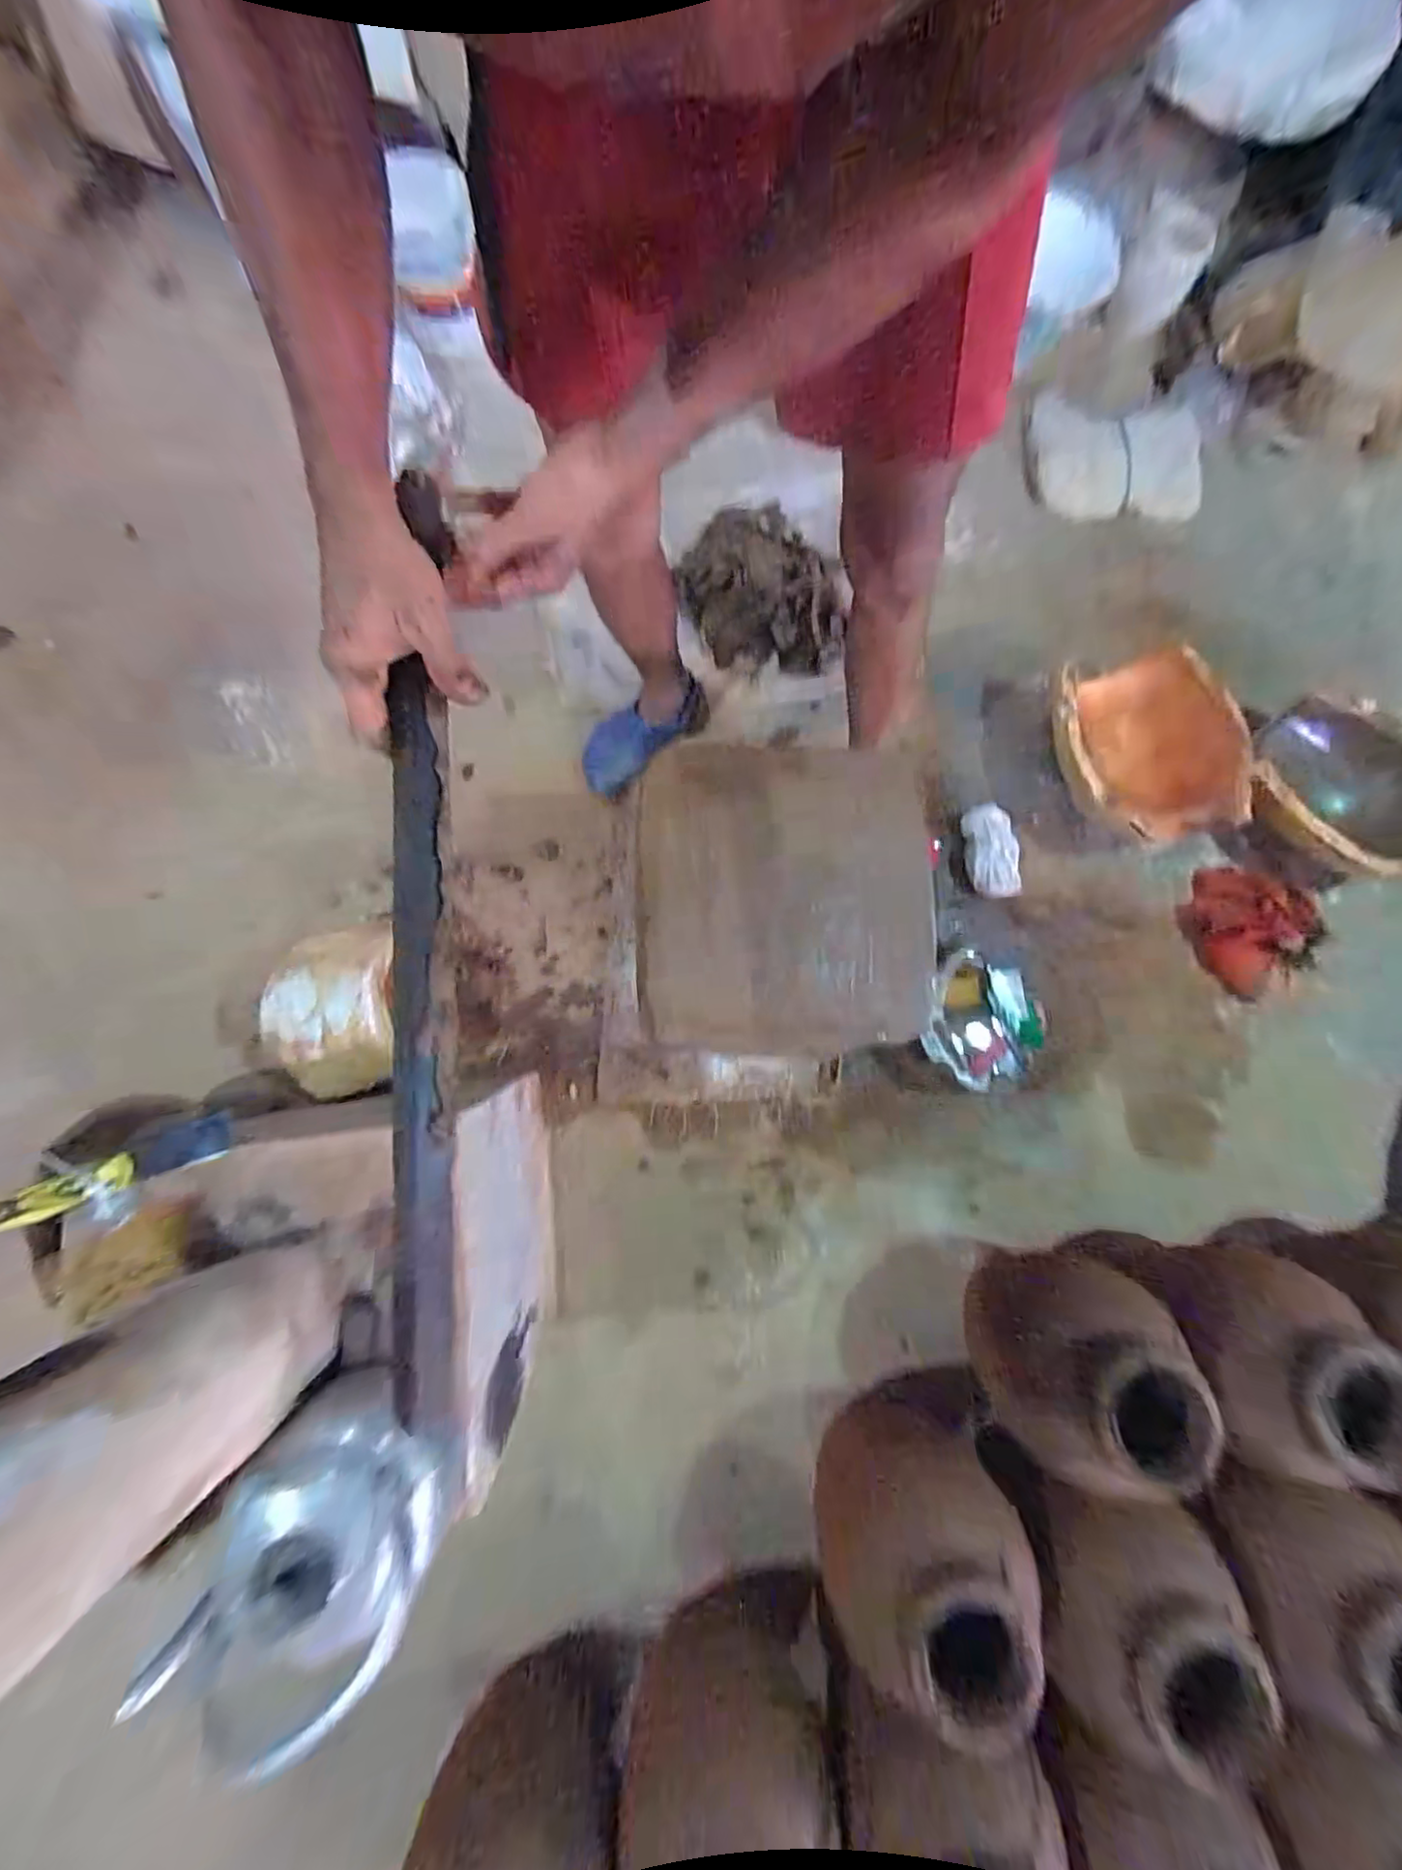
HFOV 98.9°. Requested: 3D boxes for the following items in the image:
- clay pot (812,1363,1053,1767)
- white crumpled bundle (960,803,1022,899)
[{"bbox_3d":[0.301,0.788,0.770,0.292,0.300,0.234,-19,82,-6],"label":"clay pot"},{"bbox_3d":[0.514,-0.147,1.073,0.075,0.064,0.164,-1,81,-4],"label":"white crumpled bundle"}]

